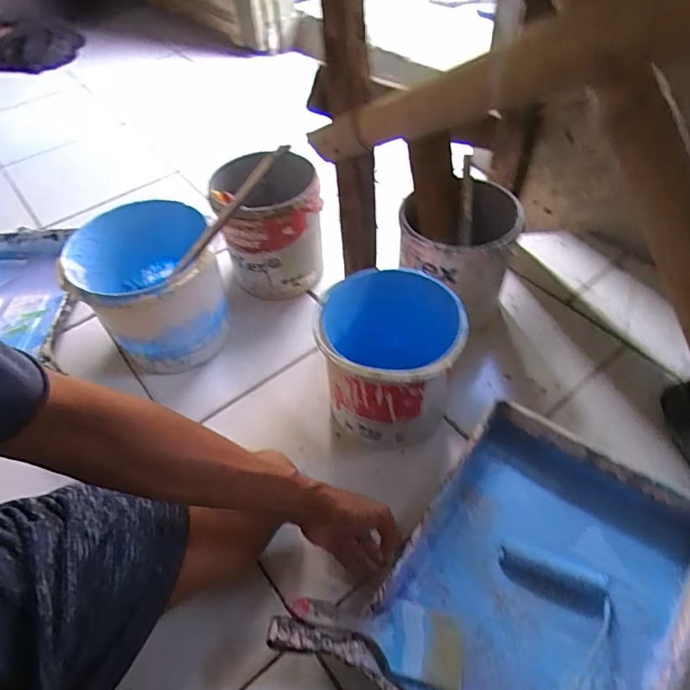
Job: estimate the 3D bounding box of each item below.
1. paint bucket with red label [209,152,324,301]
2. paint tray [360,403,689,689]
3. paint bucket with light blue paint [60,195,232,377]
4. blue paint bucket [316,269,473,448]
[{"bbox_3d":[-0.126,-0.213,0.847,0.163,0.222,0.161,-2,54,3],"label":"paint bucket with red label"},{"bbox_3d":[0.217,0.272,0.546,0.278,0.064,0.358,30,62,24],"label":"paint tray"},{"bbox_3d":[-0.291,-0.081,0.771,0.193,0.218,0.204,-17,54,-7],"label":"paint bucket with light blue paint"},{"bbox_3d":[0.067,0.021,0.672,0.170,0.196,0.178,10,56,12],"label":"blue paint bucket"}]

